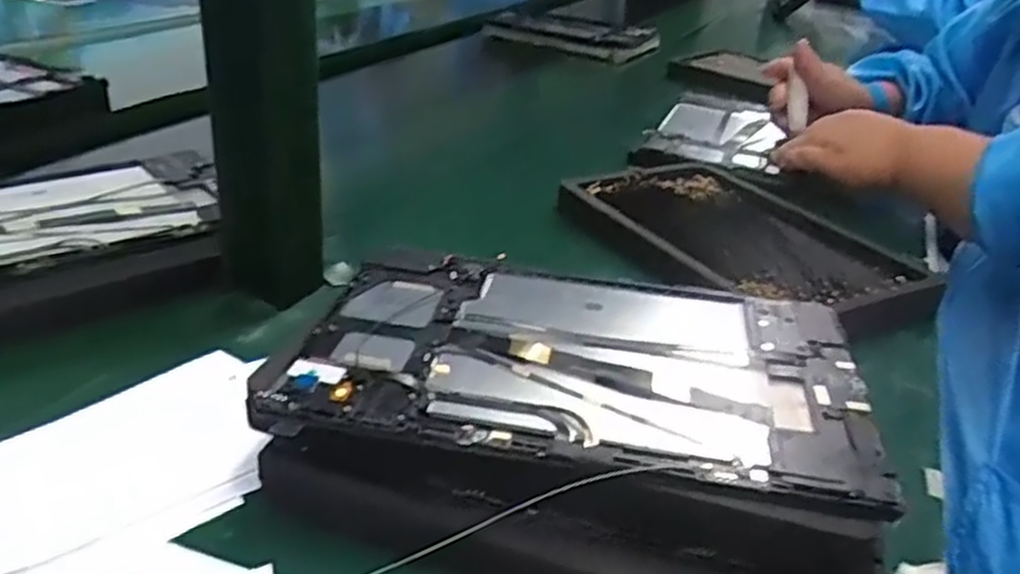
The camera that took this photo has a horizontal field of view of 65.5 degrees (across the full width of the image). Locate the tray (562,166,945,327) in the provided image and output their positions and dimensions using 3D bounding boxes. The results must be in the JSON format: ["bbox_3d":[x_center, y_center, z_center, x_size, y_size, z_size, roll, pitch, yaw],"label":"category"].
[{"bbox_3d":[0.164,-0.037,0.568,0.160,0.023,0.247,-12,31,-29],"label":"tray"}]

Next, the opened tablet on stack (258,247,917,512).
[{"bbox_3d":[0.030,0.028,0.355,0.240,0.009,0.153,7,28,6],"label":"opened tablet on stack"}]

